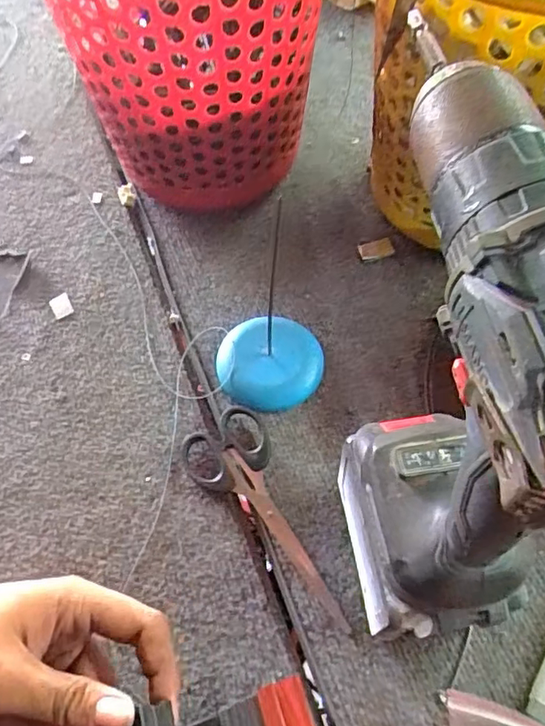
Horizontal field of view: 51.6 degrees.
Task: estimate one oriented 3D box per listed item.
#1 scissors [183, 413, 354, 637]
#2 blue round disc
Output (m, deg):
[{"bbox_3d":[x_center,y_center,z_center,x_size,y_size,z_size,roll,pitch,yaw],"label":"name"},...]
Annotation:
[{"bbox_3d":[-0.010,0.108,0.396,0.063,0.016,0.169,-22,60,-11],"label":"scissors"},{"bbox_3d":[-0.001,-0.002,0.462,0.086,0.018,0.080,-12,58,-5],"label":"blue round disc"}]

